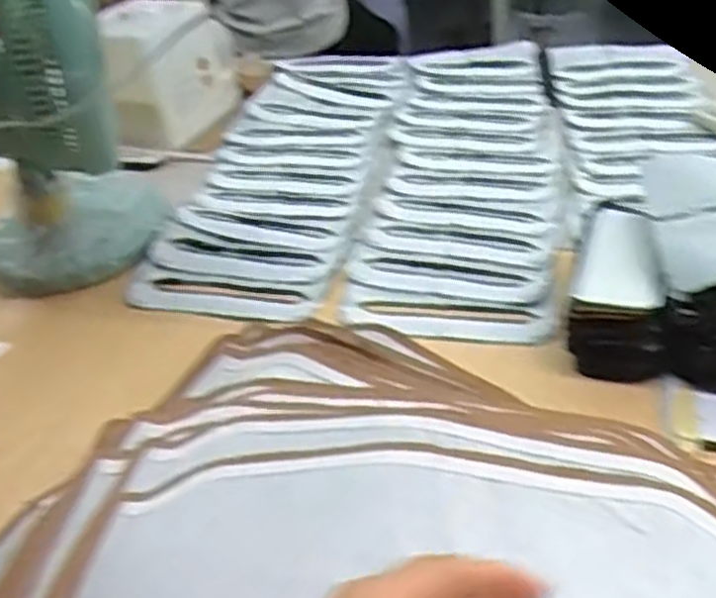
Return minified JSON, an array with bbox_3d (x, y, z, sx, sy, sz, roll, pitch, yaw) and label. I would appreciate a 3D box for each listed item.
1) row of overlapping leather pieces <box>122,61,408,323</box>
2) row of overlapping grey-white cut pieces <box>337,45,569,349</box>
[{"bbox_3d":[-0.074,-0.188,1.005,0.210,0.025,0.684,2,35,9],"label":"row of overlapping leather pieces"},{"bbox_3d":[0.141,-0.177,0.987,0.214,0.023,0.711,2,35,10],"label":"row of overlapping grey-white cut pieces"}]

